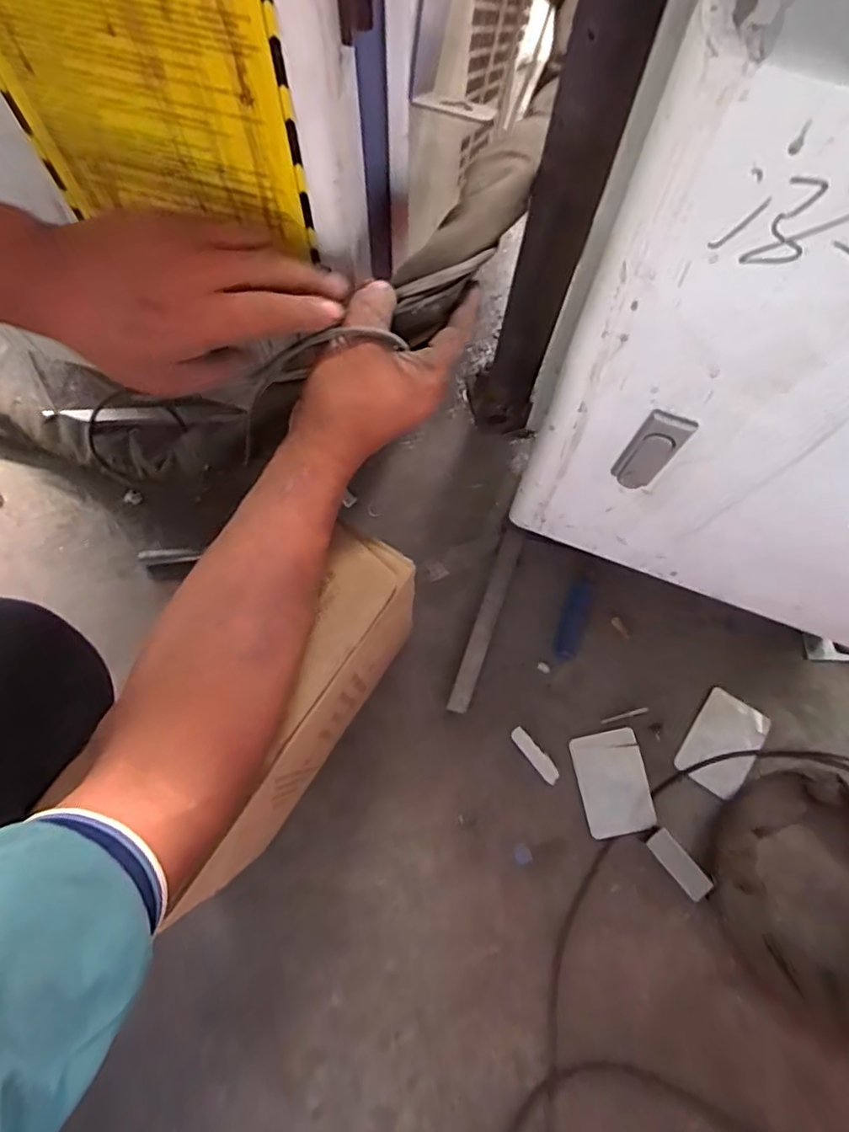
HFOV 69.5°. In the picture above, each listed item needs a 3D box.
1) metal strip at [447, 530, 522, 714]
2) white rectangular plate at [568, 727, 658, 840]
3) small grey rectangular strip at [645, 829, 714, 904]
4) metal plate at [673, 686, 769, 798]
[{"bbox_3d":[0.069,0.056,0.674,0.021,0.008,0.213,19,76,5],"label":"metal strip"},{"bbox_3d":[0.194,0.223,0.631,0.070,0.005,0.098,-11,66,0],"label":"white rectangular plate"},{"bbox_3d":[0.248,0.291,0.596,0.025,0.012,0.068,-38,78,-9],"label":"small grey rectangular strip"},{"bbox_3d":[0.318,0.188,0.651,0.068,0.008,0.104,33,71,13],"label":"metal plate"}]

